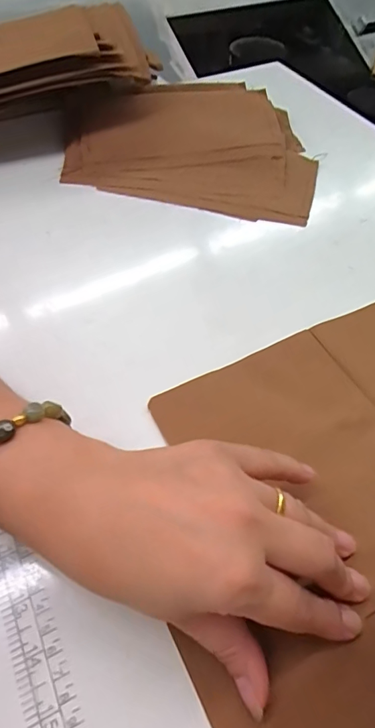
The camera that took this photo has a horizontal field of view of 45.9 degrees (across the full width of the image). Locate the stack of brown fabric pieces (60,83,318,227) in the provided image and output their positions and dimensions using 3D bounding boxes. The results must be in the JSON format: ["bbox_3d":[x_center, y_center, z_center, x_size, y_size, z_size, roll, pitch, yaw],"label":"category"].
[{"bbox_3d":[0.004,-0.244,0.475,0.270,0.028,0.191,13,55,9],"label":"stack of brown fabric pieces"}]

